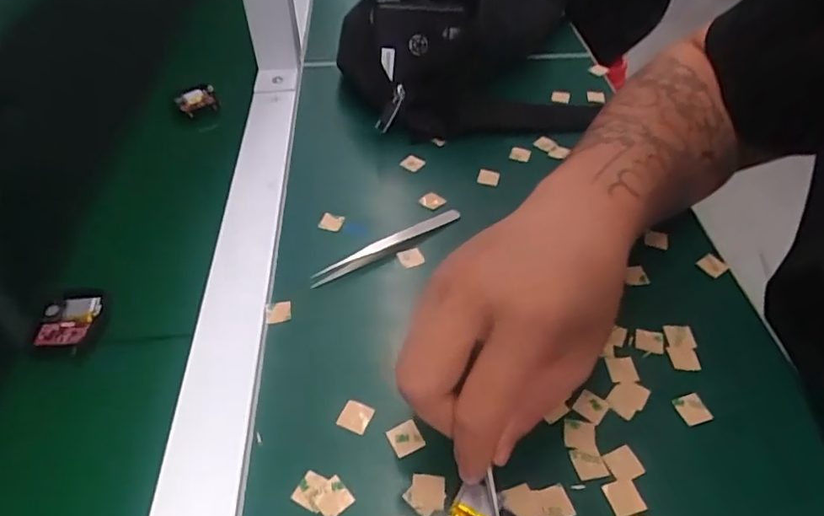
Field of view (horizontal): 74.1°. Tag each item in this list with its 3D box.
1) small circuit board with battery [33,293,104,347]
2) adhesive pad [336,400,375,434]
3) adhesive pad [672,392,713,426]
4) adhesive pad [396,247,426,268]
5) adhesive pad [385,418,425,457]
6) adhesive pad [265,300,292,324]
[{"bbox_3d":[-0.204,0.037,0.325,0.036,0.007,0.037,0,47,1],"label":"small circuit board with battery"},{"bbox_3d":[-0.029,0.082,0.283,0.016,0.004,0.016,16,49,15],"label":"adhesive pad"},{"bbox_3d":[0.148,0.080,0.288,0.014,0.004,0.015,-14,48,-12],"label":"adhesive pad"},{"bbox_3d":[0.000,0.000,0.366,0.016,0.004,0.015,-17,57,-15],"label":"adhesive pad"},{"bbox_3d":[-0.003,0.089,0.273,0.015,0.004,0.015,-20,50,-17],"label":"adhesive pad"},{"bbox_3d":[-0.081,0.033,0.330,0.015,0.004,0.014,-5,60,-11],"label":"adhesive pad"}]

